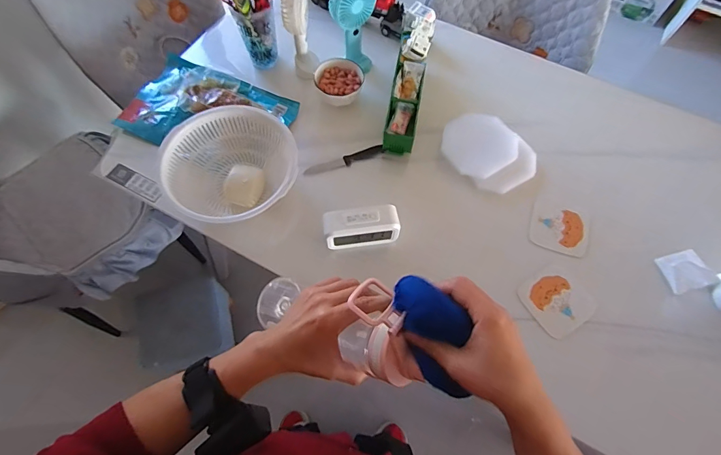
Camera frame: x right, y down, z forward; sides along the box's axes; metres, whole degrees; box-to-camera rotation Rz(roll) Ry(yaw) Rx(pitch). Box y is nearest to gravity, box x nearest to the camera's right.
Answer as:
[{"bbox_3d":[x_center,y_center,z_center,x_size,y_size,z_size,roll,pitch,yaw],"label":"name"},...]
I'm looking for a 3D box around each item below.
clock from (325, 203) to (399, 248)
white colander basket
[{"bbox_3d":[0.002,-0.001,0.707,0.140,0.064,0.054,-8,66,-5],"label":"clock"},{"bbox_3d":[-0.250,-0.117,0.751,0.243,0.091,0.241,-6,66,-4],"label":"white colander basket"}]

